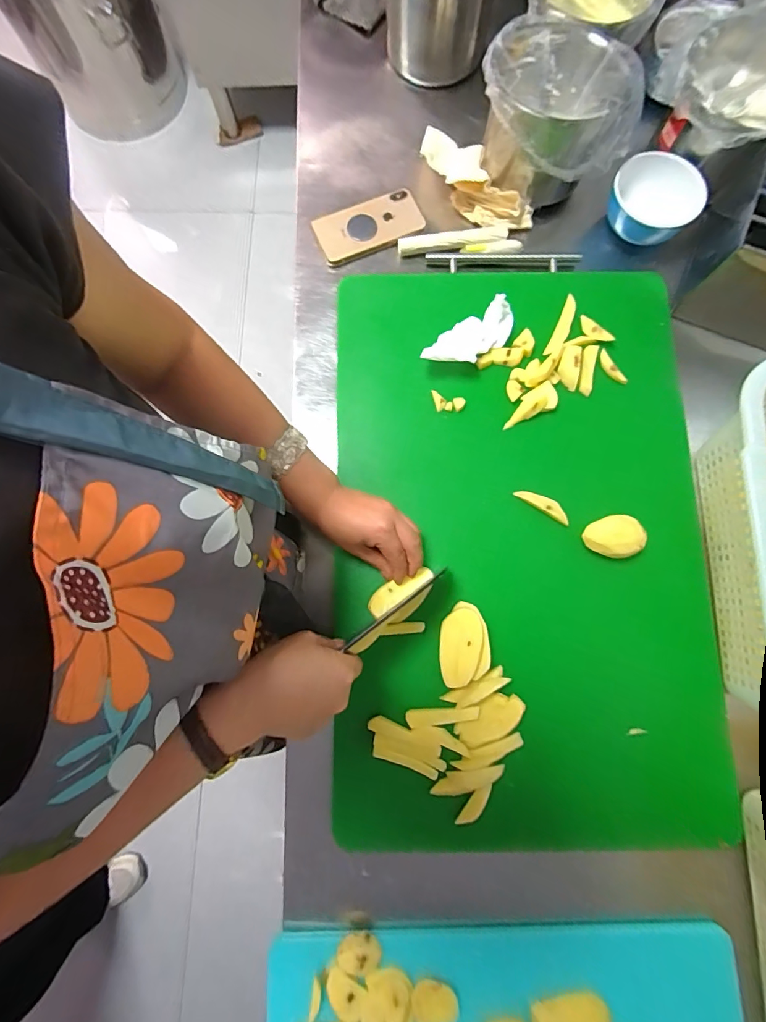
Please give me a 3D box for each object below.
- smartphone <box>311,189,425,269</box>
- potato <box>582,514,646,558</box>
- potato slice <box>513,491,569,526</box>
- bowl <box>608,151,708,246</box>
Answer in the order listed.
[{"bbox_3d":[-0.018,-0.381,0.578,0.141,0.009,0.078,-21,81,-3],"label":"smartphone"},{"bbox_3d":[0.252,0.031,0.477,0.060,0.036,0.044,-14,80,-2],"label":"potato"},{"bbox_3d":[0.183,-0.008,0.493,0.066,0.007,0.017,33,82,6],"label":"potato slice"},{"bbox_3d":[0.338,-0.391,0.543,0.103,0.047,0.099,0,80,1],"label":"bowl"}]

